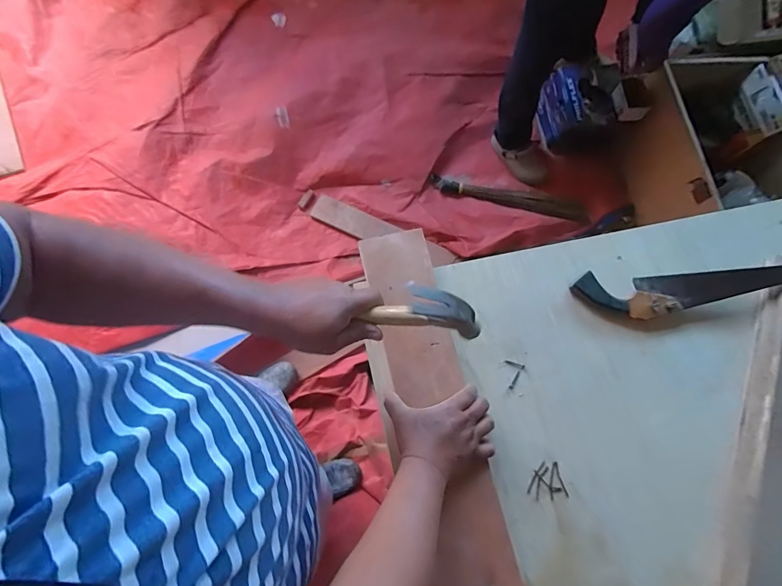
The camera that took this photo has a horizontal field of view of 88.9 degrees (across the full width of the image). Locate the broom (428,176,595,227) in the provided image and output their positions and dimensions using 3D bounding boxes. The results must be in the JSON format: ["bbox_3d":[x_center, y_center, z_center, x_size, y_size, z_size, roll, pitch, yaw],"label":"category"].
[{"bbox_3d":[0.453,-0.346,1.502,0.616,0.039,0.123,9,73,-2],"label":"broom"}]

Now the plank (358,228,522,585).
[{"bbox_3d":[0.091,0.322,0.510,0.121,0.040,0.873,-12,75,-7],"label":"plank"}]

